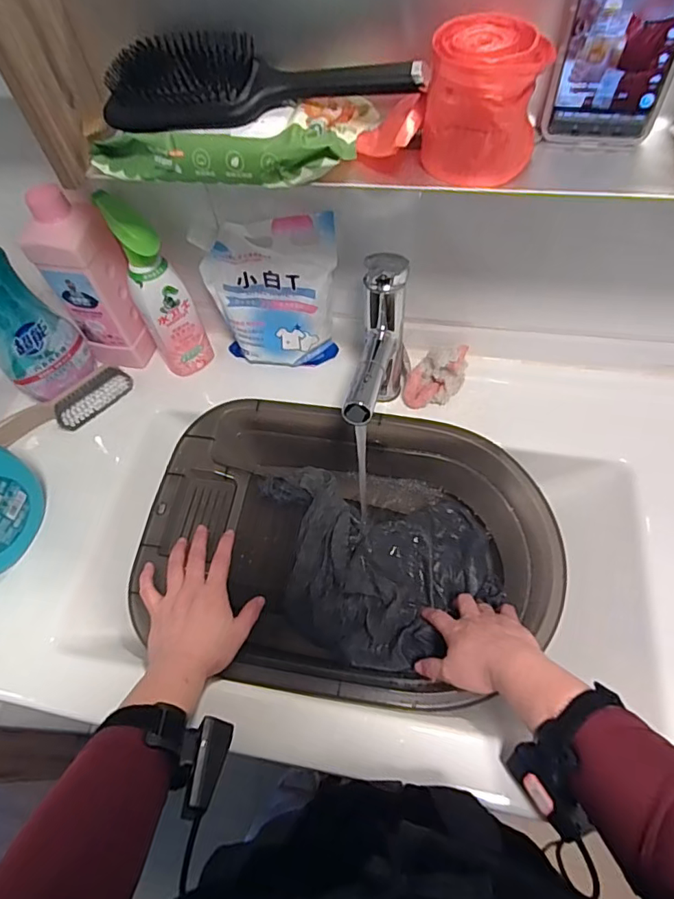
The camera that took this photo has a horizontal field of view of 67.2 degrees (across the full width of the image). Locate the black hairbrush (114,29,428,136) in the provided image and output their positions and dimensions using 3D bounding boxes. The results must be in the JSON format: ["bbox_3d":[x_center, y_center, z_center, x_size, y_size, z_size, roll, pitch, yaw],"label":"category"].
[{"bbox_3d":[-0.058,-0.284,0.398,0.245,0.049,0.068,5,58,8],"label":"black hairbrush"}]

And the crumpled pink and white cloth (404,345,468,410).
[{"bbox_3d":[0.129,-0.099,0.649,0.067,0.054,0.101,18,61,15],"label":"crumpled pink and white cloth"}]

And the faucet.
[{"bbox_3d":[0.044,-0.085,0.555,0.043,0.190,0.169,9,59,10],"label":"faucet"}]

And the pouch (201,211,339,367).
[{"bbox_3d":[-0.075,-0.184,0.620,0.154,0.195,0.047,-3,58,3],"label":"pouch"}]

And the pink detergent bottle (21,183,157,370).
[{"bbox_3d":[-0.306,-0.204,0.636,0.079,0.220,0.075,9,59,10],"label":"pink detergent bottle"}]

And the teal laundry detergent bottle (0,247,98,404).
[{"bbox_3d":[-0.376,-0.164,0.577,0.091,0.248,0.052,-39,63,-18],"label":"teal laundry detergent bottle"}]

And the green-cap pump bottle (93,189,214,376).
[{"bbox_3d":[-0.215,-0.191,0.624,0.059,0.228,0.057,-21,59,-8],"label":"green-cap pump bottle"}]

